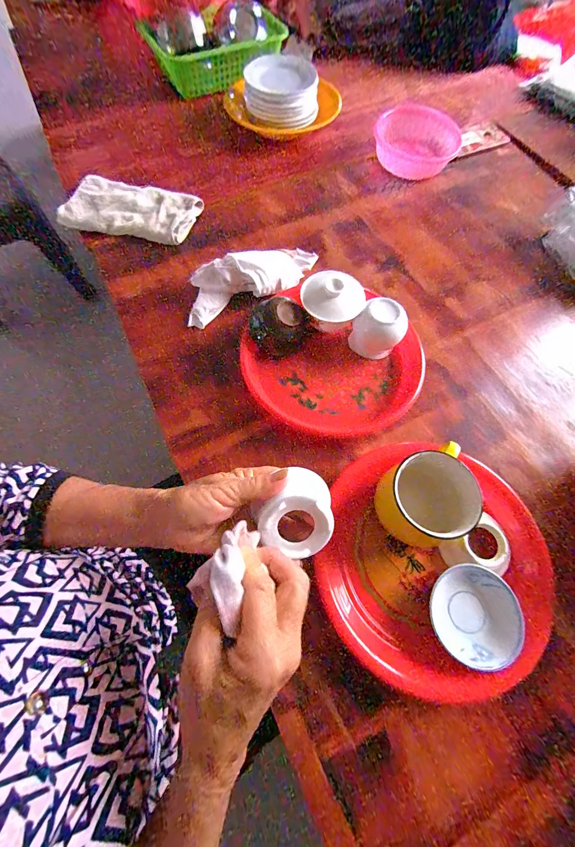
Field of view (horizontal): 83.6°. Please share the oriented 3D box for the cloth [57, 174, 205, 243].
[{"bbox_3d":[-0.283,-0.395,0.582,0.239,0.022,0.125,15,68,6],"label":"cloth"}]

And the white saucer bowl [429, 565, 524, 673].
[{"bbox_3d":[0.197,0.202,0.341,0.090,0.018,0.091,0,67,-1],"label":"white saucer bowl"}]

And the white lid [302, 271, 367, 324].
[{"bbox_3d":[0.063,-0.177,0.435,0.086,0.026,0.077,6,67,2],"label":"white lid"}]

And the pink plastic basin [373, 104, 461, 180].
[{"bbox_3d":[0.256,-0.561,0.639,0.154,0.050,0.154,0,67,-1],"label":"pink plastic basin"}]

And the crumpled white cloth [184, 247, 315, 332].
[{"bbox_3d":[-0.058,-0.233,0.504,0.230,0.052,0.071,-26,70,-11],"label":"crumpled white cloth"}]

